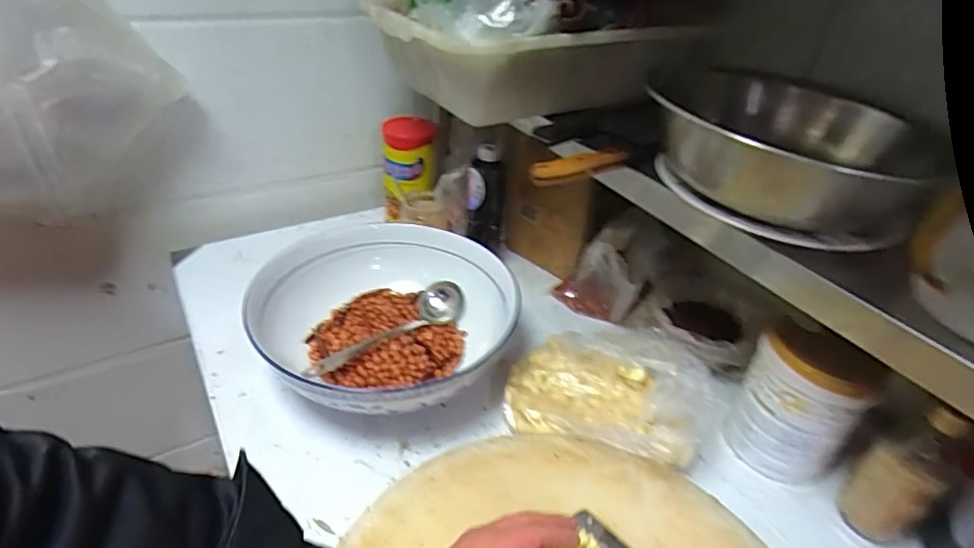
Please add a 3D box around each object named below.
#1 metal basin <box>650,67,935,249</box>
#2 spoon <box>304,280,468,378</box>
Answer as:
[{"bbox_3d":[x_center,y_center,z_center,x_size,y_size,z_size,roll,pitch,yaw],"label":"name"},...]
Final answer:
[{"bbox_3d":[0.312,-0.128,0.597,0.224,0.093,0.259,5,35,-1],"label":"metal basin"},{"bbox_3d":[-0.137,0.070,0.780,0.232,0.038,0.071,-20,42,-32],"label":"spoon"}]

